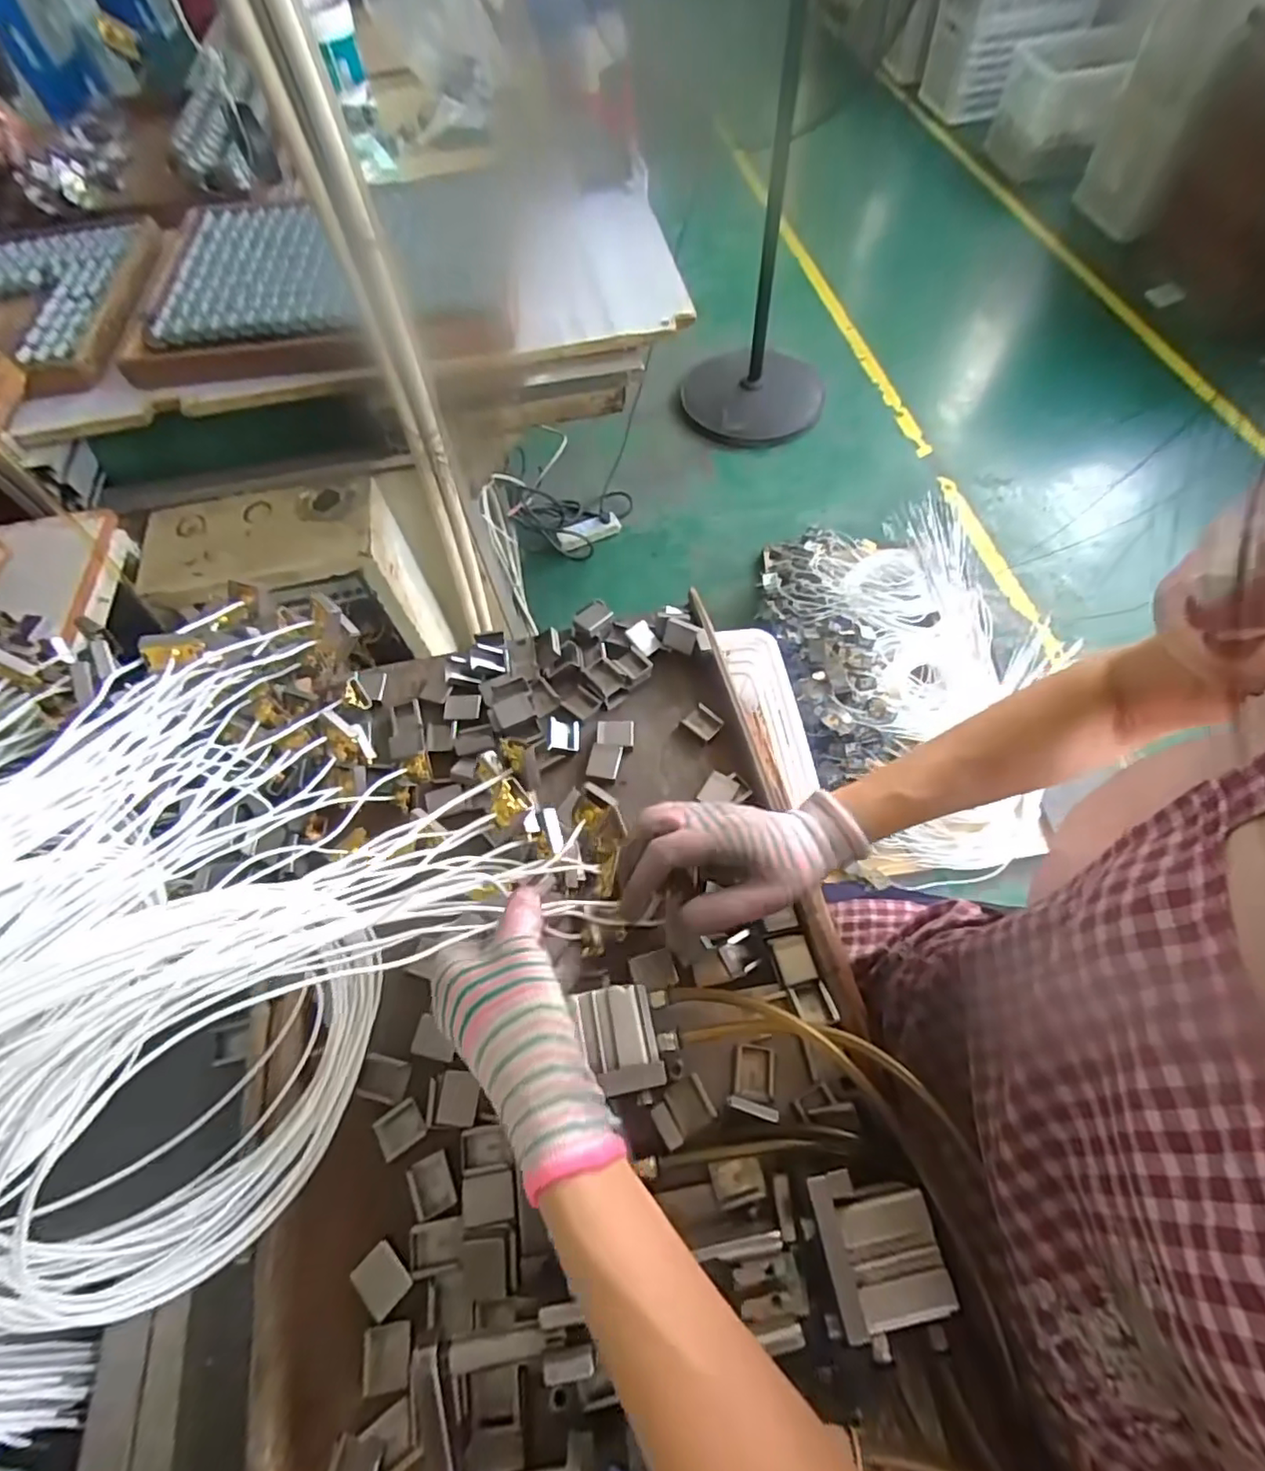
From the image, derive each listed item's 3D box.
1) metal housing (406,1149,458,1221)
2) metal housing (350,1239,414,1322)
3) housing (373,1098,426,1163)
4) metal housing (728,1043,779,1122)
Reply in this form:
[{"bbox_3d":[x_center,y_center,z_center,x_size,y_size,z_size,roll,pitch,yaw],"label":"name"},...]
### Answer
[{"bbox_3d":[-0.129,0.290,0.397,0.025,0.008,0.031,-26,64,-11],"label":"metal housing"},{"bbox_3d":[-0.153,0.330,0.374,0.031,0.008,0.027,40,71,21],"label":"metal housing"},{"bbox_3d":[-0.155,0.262,0.411,0.031,0.005,0.026,-32,65,-13],"label":"housing"},{"bbox_3d":[0.082,0.226,0.407,0.030,0.023,0.040,14,63,10],"label":"metal housing"}]

